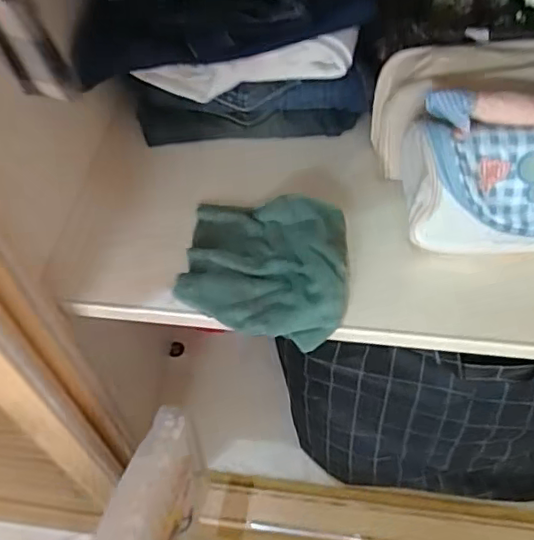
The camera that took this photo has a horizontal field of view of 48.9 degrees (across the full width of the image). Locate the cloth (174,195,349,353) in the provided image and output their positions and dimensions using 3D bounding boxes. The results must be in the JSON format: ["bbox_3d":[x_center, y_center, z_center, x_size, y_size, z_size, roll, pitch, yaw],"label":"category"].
[{"bbox_3d":[-0.003,-0.007,0.526,0.148,0.037,0.138,7,55,8],"label":"cloth"}]

